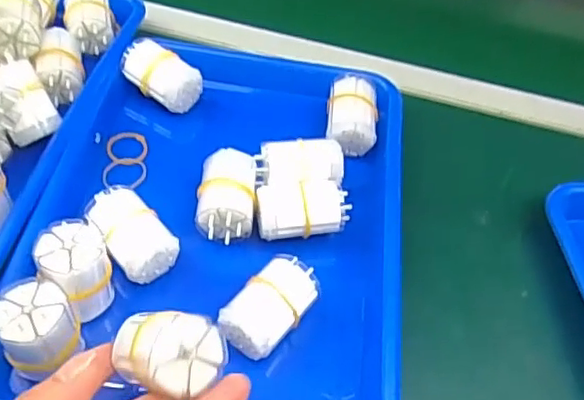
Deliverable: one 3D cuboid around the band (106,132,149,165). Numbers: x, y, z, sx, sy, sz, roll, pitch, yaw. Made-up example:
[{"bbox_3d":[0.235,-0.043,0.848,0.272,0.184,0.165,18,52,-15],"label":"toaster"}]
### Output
[{"bbox_3d":[-0.130,-0.042,0.480,0.031,0.006,0.033,0,49,-6],"label":"band"}]

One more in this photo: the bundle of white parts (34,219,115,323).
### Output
[{"bbox_3d":[-0.131,0.044,0.374,0.037,0.062,0.034,-16,52,-19],"label":"bundle of white parts"}]

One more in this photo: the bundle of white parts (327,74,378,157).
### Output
[{"bbox_3d":[0.049,-0.070,0.496,0.041,0.034,0.063,7,49,0],"label":"bundle of white parts"}]

